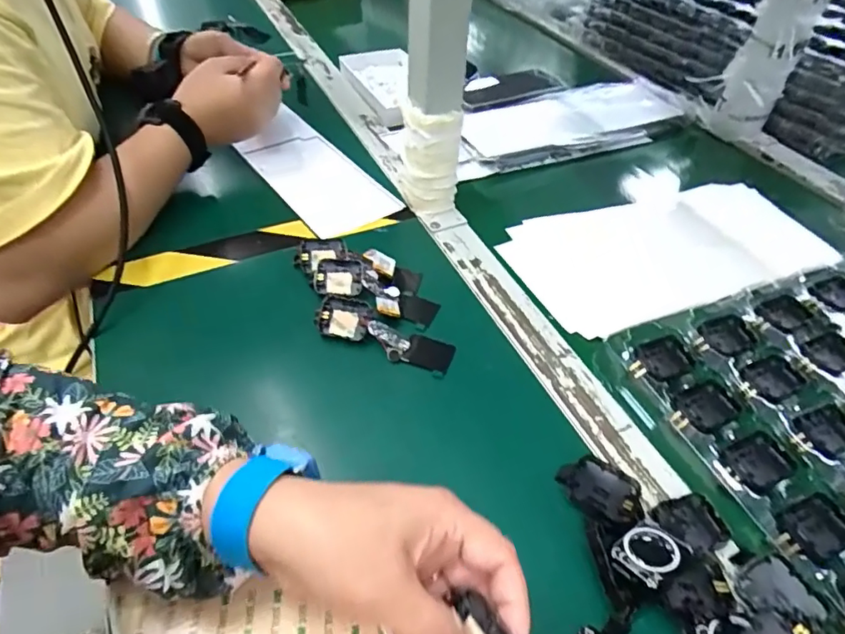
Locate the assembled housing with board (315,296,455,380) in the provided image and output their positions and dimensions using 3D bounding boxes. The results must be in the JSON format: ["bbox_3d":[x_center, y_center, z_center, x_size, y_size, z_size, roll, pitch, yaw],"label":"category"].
[{"bbox_3d":[-0.030,0.013,0.415,0.110,0.025,0.031,18,48,15],"label":"assembled housing with board"}]

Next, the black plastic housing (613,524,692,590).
[{"bbox_3d":[0.126,0.136,0.295,0.043,0.017,0.030,-26,28,-31],"label":"black plastic housing"}]

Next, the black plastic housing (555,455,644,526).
[{"bbox_3d":[0.111,0.110,0.331,0.051,0.015,0.035,28,52,23],"label":"black plastic housing"}]

